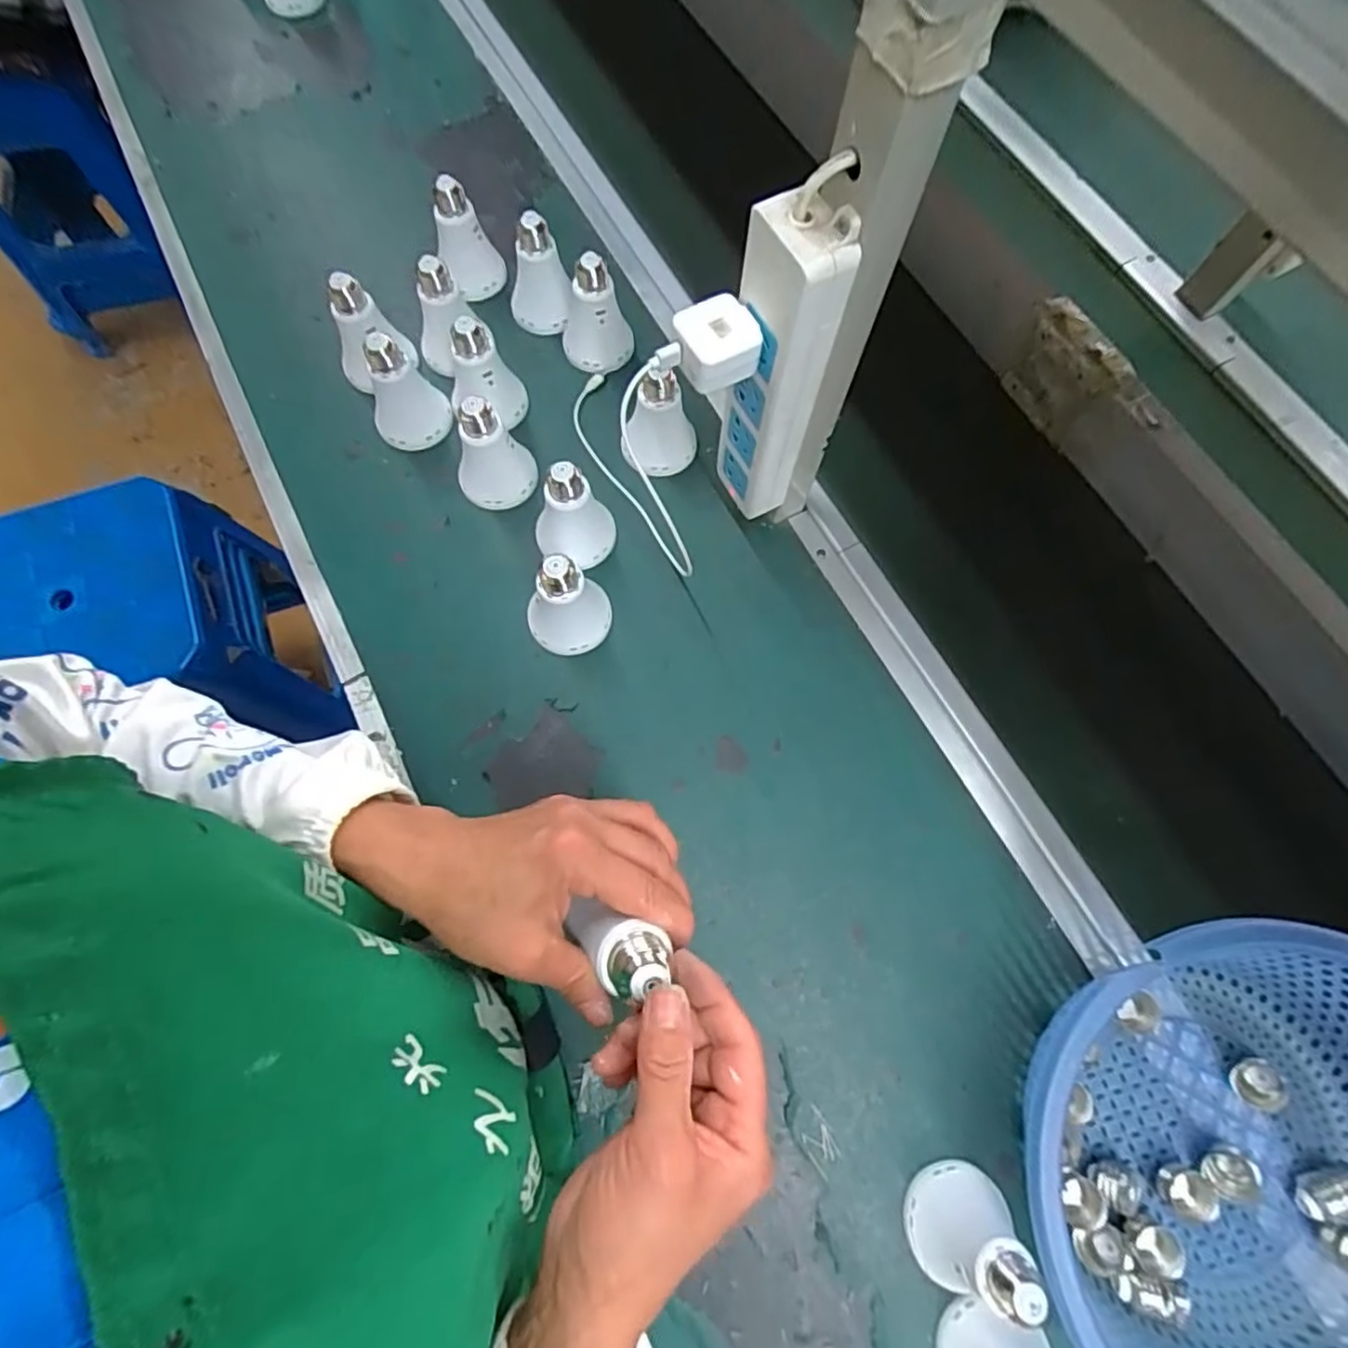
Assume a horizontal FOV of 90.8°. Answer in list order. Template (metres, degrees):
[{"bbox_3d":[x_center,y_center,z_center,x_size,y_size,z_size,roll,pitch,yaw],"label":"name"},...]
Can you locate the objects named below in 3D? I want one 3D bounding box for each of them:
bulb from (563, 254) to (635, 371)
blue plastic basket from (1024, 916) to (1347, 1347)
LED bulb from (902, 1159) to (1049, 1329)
[{"bbox_3d":[-0.070,-0.316,0.580,0.062,0.088,0.056,-7,73,-4],"label":"bulb"},{"bbox_3d":[0.331,0.289,0.378,0.258,0.113,0.271,23,73,6],"label":"blue plastic basket"},{"bbox_3d":[0.171,0.323,0.374,0.056,0.088,0.063,40,76,10],"label":"LED bulb"}]

